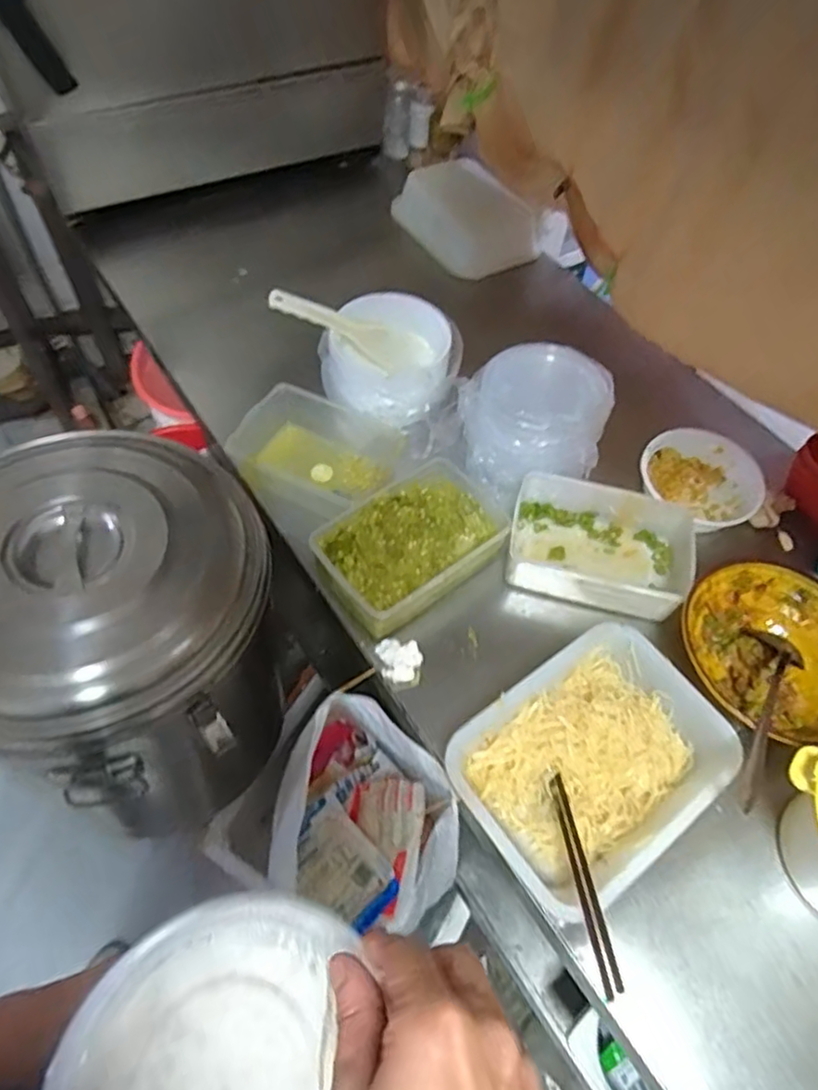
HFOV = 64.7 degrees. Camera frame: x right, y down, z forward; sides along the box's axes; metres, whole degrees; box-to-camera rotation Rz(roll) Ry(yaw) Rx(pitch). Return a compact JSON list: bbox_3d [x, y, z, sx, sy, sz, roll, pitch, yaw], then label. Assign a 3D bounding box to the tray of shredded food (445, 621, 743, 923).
[{"bbox_3d":[0.198,0.226,0.691,0.270,0.065,0.202,-31,65,-21],"label":"tray of shredded food"}]

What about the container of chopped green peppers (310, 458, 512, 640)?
[{"bbox_3d":[0.005,-0.005,0.819,0.237,0.058,0.155,-32,65,-22],"label":"container of chopped green peppers"}]

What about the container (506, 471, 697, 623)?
[{"bbox_3d":[0.240,-0.005,0.845,0.235,0.065,0.168,13,57,4],"label":"container"}]

